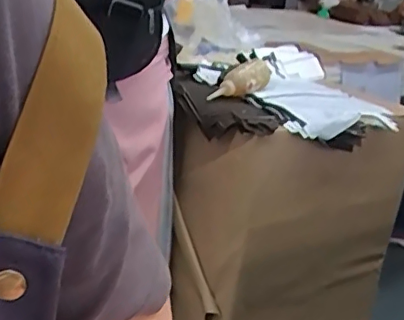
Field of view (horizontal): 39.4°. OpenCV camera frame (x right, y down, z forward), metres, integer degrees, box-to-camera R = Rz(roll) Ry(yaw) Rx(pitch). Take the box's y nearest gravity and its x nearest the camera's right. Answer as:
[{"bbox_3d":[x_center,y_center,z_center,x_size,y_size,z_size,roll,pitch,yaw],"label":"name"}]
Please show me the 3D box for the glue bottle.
[{"bbox_3d":[0.071,-0.156,1.124,0.146,0.042,0.068,-31,40,-31],"label":"glue bottle"}]

